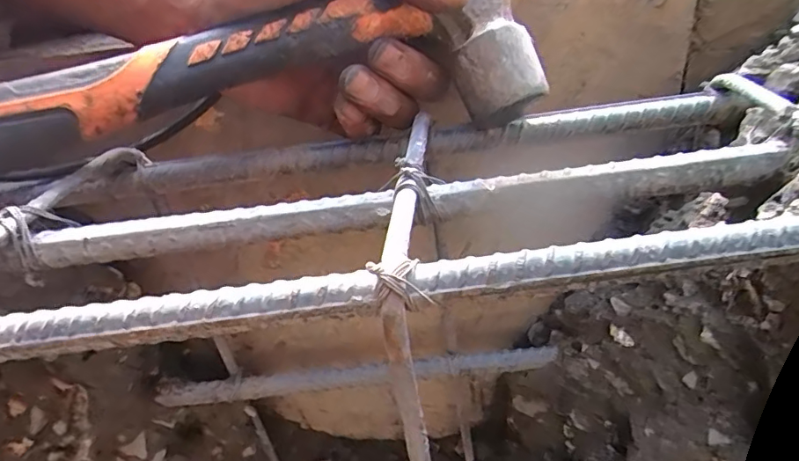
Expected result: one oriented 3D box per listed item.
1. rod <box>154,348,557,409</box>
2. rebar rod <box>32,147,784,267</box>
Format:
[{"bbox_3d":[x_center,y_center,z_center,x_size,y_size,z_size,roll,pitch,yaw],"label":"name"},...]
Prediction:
[{"bbox_3d":[-0.031,0.100,0.347,0.268,0.015,0.014,-7,32,1],"label":"rod"},{"bbox_3d":[-0.001,-0.012,0.193,0.275,0.013,0.012,-7,32,1],"label":"rebar rod"}]

